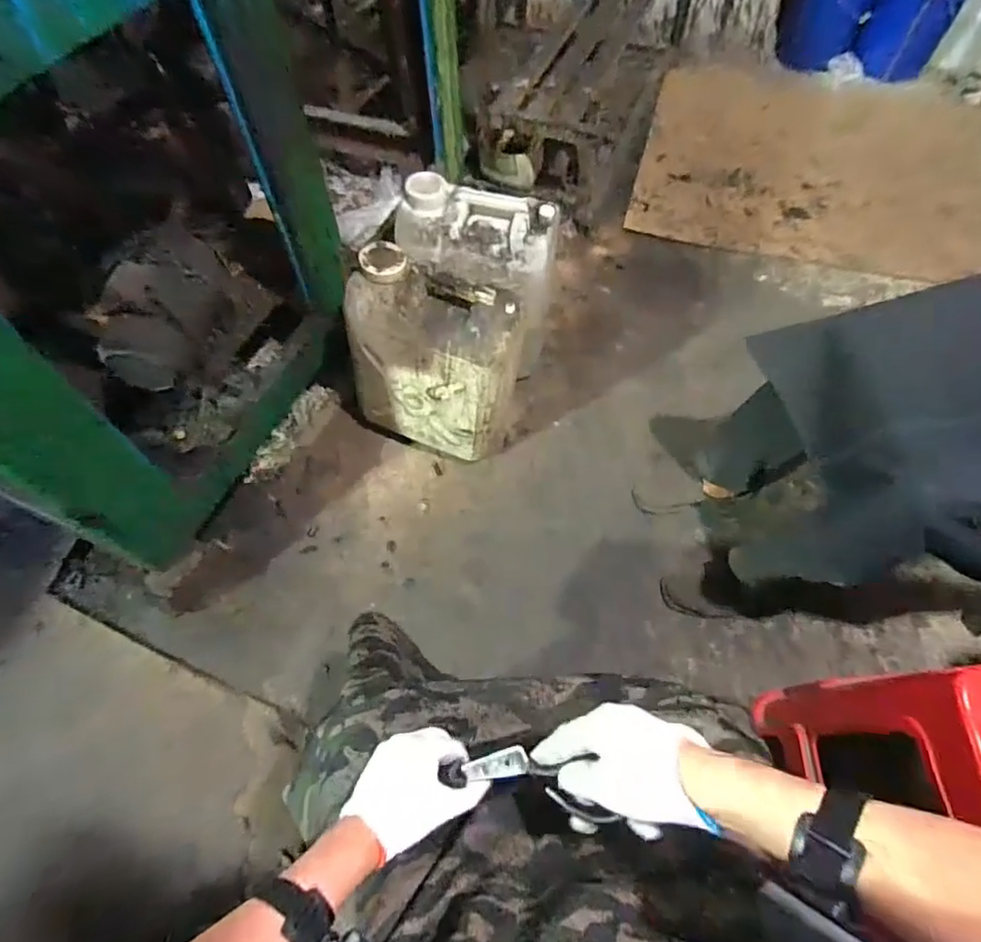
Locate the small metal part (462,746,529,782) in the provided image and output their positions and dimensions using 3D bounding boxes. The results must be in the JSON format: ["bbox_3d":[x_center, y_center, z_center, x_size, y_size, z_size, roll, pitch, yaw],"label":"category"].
[{"bbox_3d":[0.005,0.271,0.520,0.074,0.011,0.023,-29,55,30],"label":"small metal part"}]

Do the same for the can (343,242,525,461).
[{"bbox_3d":[-0.113,-0.214,1.166,0.323,0.417,0.192,17,62,12],"label":"can"}]

